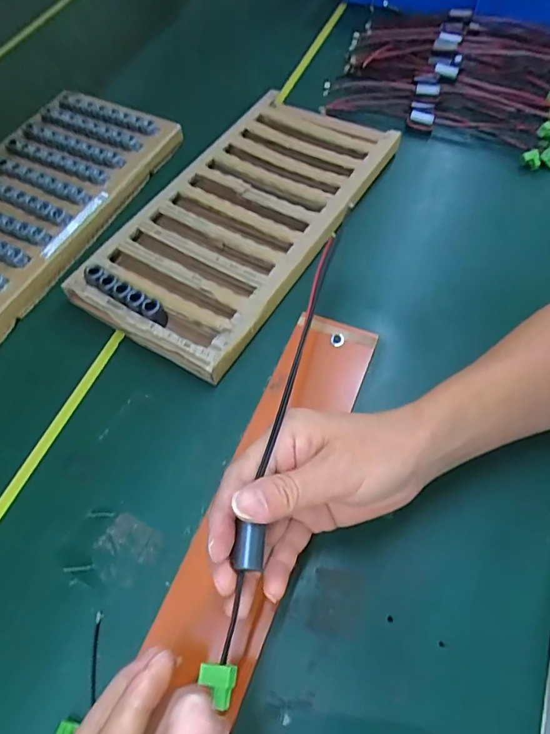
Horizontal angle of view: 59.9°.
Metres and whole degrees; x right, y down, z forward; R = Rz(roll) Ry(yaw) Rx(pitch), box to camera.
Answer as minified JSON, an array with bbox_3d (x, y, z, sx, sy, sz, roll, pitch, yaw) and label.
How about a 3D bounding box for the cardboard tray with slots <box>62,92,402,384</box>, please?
[{"bbox_3d":[-0.026,-0.162,0.491,0.183,0.029,0.362,30,66,16],"label":"cardboard tray with slots"}]

